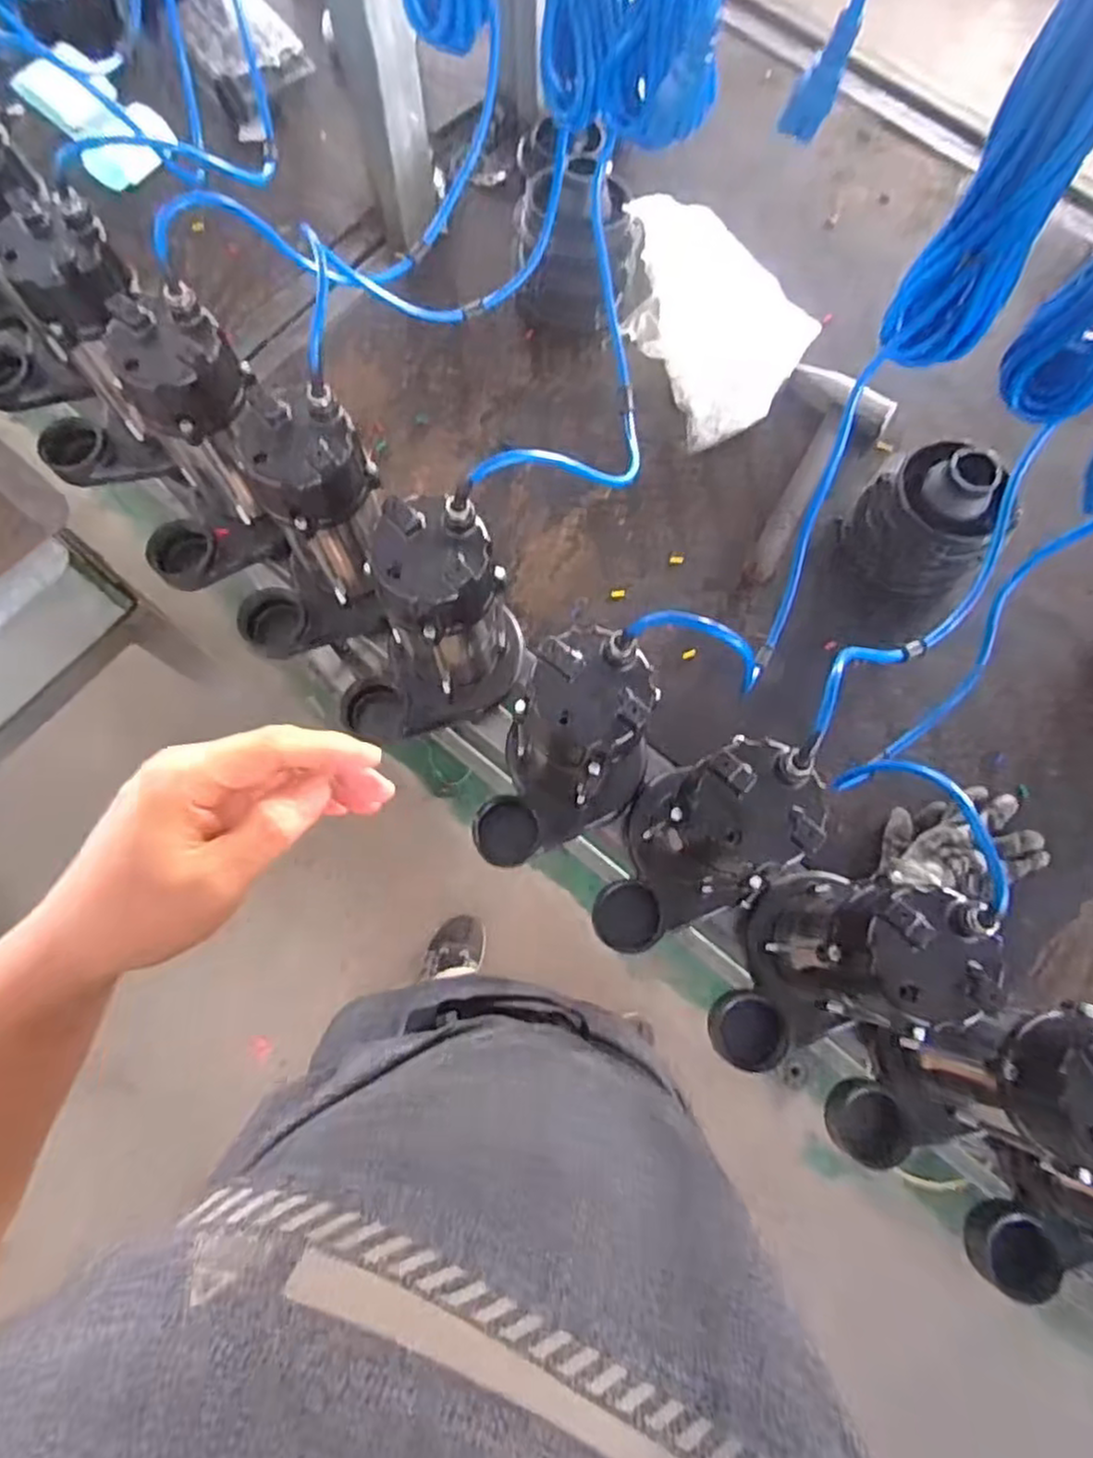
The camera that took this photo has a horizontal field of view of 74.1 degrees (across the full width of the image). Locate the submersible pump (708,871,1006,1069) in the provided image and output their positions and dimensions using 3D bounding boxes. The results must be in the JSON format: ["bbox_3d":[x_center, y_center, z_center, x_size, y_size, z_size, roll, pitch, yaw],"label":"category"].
[{"bbox_3d":[0.231,0.197,0.571,0.107,0.236,0.175,22,76,5],"label":"submersible pump"}]

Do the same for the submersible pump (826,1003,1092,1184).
[{"bbox_3d":[0.331,0.288,0.555,0.163,0.237,0.092,-33,78,-9],"label":"submersible pump"}]

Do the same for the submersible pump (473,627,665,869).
[{"bbox_3d":[0.017,0.040,0.621,0.114,0.252,0.175,36,77,8],"label":"submersible pump"}]

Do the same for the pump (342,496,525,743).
[{"bbox_3d":[-0.114,-0.083,0.645,0.178,0.245,0.109,-17,76,-6],"label":"pump"}]

